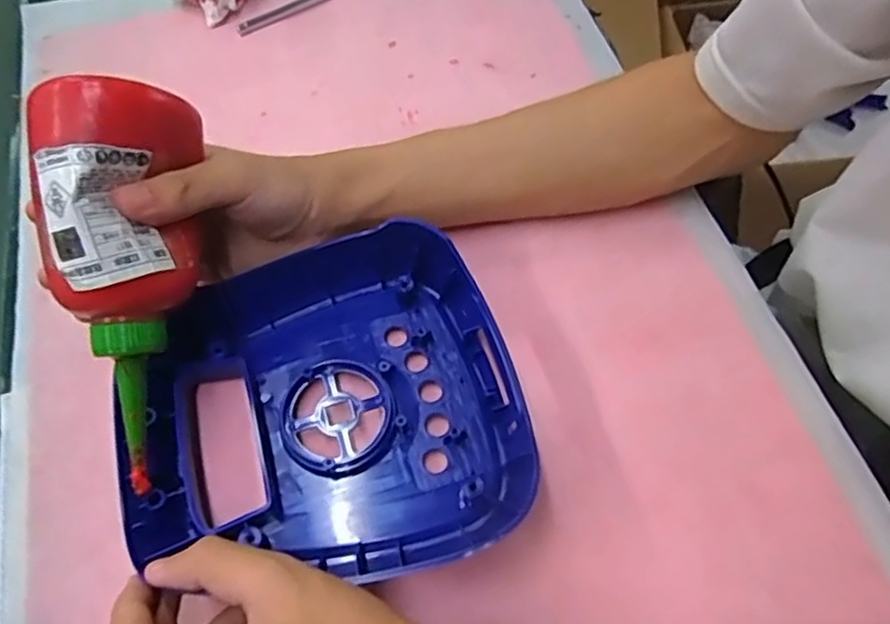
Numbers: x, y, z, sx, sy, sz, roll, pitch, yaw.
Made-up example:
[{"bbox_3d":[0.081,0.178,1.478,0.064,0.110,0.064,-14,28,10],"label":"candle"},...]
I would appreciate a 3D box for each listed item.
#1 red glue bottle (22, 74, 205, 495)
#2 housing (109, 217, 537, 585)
[{"bbox_3d":[-0.135,-0.011,0.282,0.053,0.047,0.166,0,99,1],"label":"red glue bottle"},{"bbox_3d":[-0.058,0.043,0.324,0.178,0.039,0.166,-11,62,-4],"label":"housing"}]

